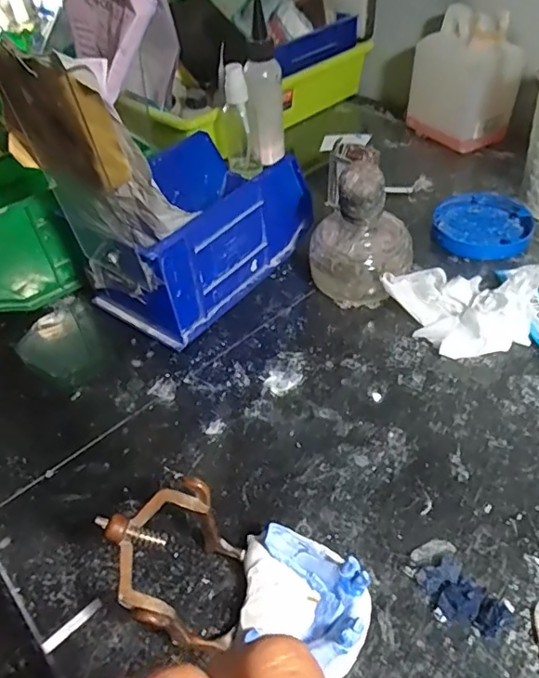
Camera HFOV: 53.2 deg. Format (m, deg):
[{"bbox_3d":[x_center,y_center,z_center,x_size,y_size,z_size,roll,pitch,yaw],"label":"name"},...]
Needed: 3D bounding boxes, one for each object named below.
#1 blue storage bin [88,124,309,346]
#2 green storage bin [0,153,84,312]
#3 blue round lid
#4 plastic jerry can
[{"bbox_3d":[-0.055,-0.086,0.424,0.096,0.086,0.167,24,54,27],"label":"blue storage bin"},{"bbox_3d":[-0.214,-0.083,0.438,0.087,0.085,0.102,-29,49,-20],"label":"green storage bin"},{"bbox_3d":[0.183,-0.100,0.463,0.078,0.010,0.087,8,48,15],"label":"blue round lid"},{"bbox_3d":[0.198,-0.266,0.550,0.066,0.112,0.095,-29,49,-19],"label":"plastic jerry can"}]

